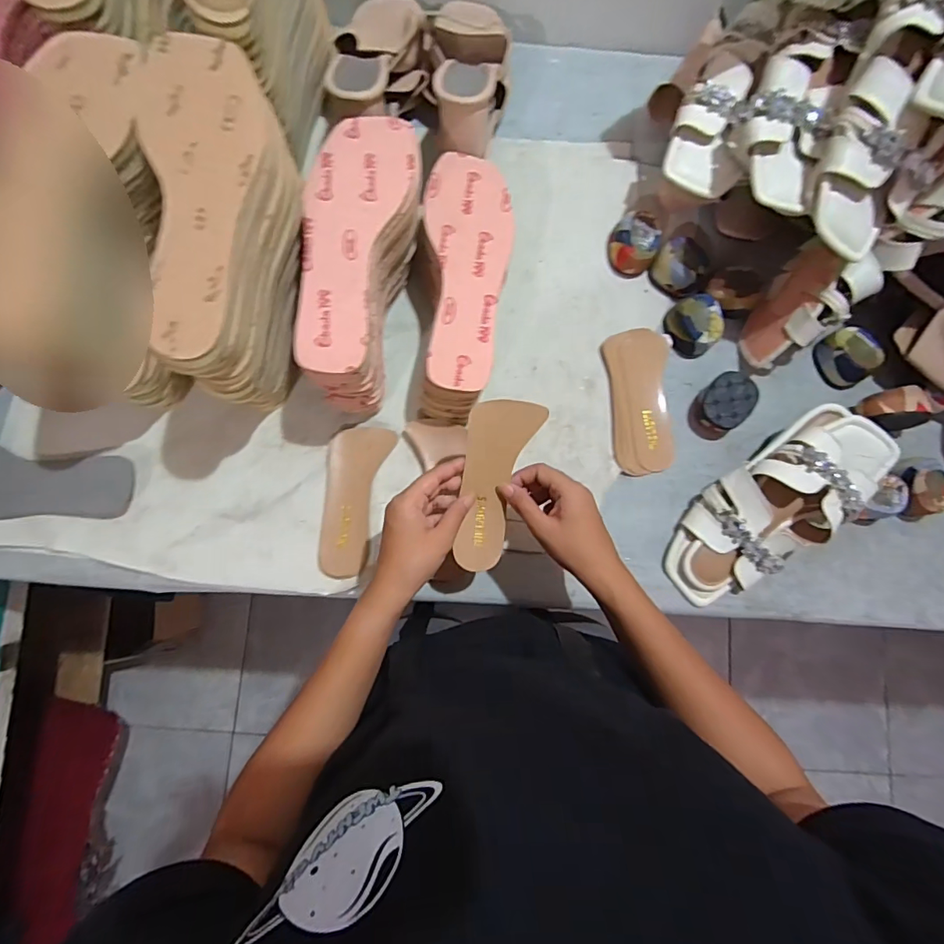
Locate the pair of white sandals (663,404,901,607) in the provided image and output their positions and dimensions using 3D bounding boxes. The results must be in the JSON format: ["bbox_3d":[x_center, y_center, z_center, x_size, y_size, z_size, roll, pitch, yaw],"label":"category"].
[{"bbox_3d":[0.305,0.038,0.496,0.245,0.067,0.112,-42,84,9],"label":"pair of white sandals"}]

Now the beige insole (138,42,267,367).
[{"bbox_3d":[-0.184,-0.197,0.341,0.080,0.015,0.237,-8,81,-3],"label":"beige insole"}]

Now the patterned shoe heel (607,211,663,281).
[{"bbox_3d":[0.182,-0.257,0.553,0.054,0.039,0.054,0,81,-2],"label":"patterned shoe heel"}]

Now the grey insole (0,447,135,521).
[{"bbox_3d":[-0.466,0.012,0.491,0.239,0.009,0.082,8,81,-1],"label":"grey insole"}]

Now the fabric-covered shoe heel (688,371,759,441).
[{"bbox_3d":[0.271,-0.073,0.531,0.050,0.038,0.065,41,82,5],"label":"fabric-covered shoe heel"}]

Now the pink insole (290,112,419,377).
[{"bbox_3d":[-0.104,-0.197,0.411,0.080,0.009,0.232,12,81,0],"label":"pink insole"}]

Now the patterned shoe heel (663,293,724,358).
[{"bbox_3d":[0.248,-0.164,0.544,0.047,0.034,0.060,-6,81,-3],"label":"patterned shoe heel"}]

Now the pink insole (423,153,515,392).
[{"bbox_3d":[-0.004,-0.194,0.468,0.081,0.007,0.234,2,81,-2],"label":"pink insole"}]

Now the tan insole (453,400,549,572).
[{"bbox_3d":[0.019,0.013,0.428,0.059,0.016,0.149,10,99,0],"label":"tan insole"}]

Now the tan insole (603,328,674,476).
[{"bbox_3d":[0.186,-0.079,0.532,0.068,0.012,0.156,-2,81,-2],"label":"tan insole"}]

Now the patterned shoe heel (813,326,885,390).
[{"bbox_3d":[0.422,-0.129,0.550,0.048,0.045,0.061,-27,83,-6],"label":"patterned shoe heel"}]

